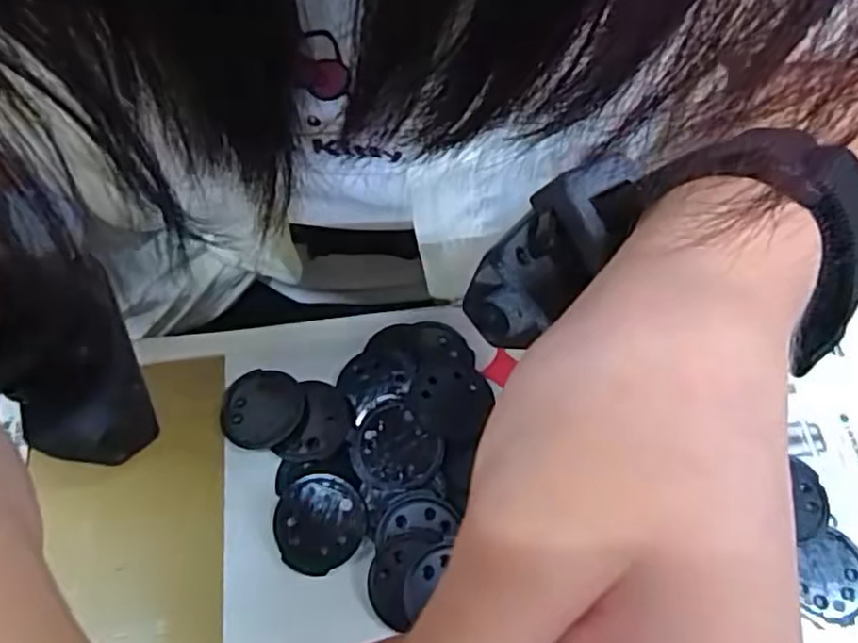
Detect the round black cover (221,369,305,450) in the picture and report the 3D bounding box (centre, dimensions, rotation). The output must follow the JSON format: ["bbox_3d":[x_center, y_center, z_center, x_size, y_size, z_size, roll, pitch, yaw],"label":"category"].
[{"bbox_3d":[-0.059,0.031,0.244,0.029,0.006,0.029,0,64,0],"label":"round black cover"}]

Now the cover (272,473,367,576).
[{"bbox_3d":[-0.036,0.066,0.226,0.029,0.006,0.030,-1,64,-1],"label":"cover"}]

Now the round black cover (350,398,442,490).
[{"bbox_3d":[-0.012,0.042,0.231,0.026,0.006,0.029,-41,71,-18],"label":"round black cover"}]

